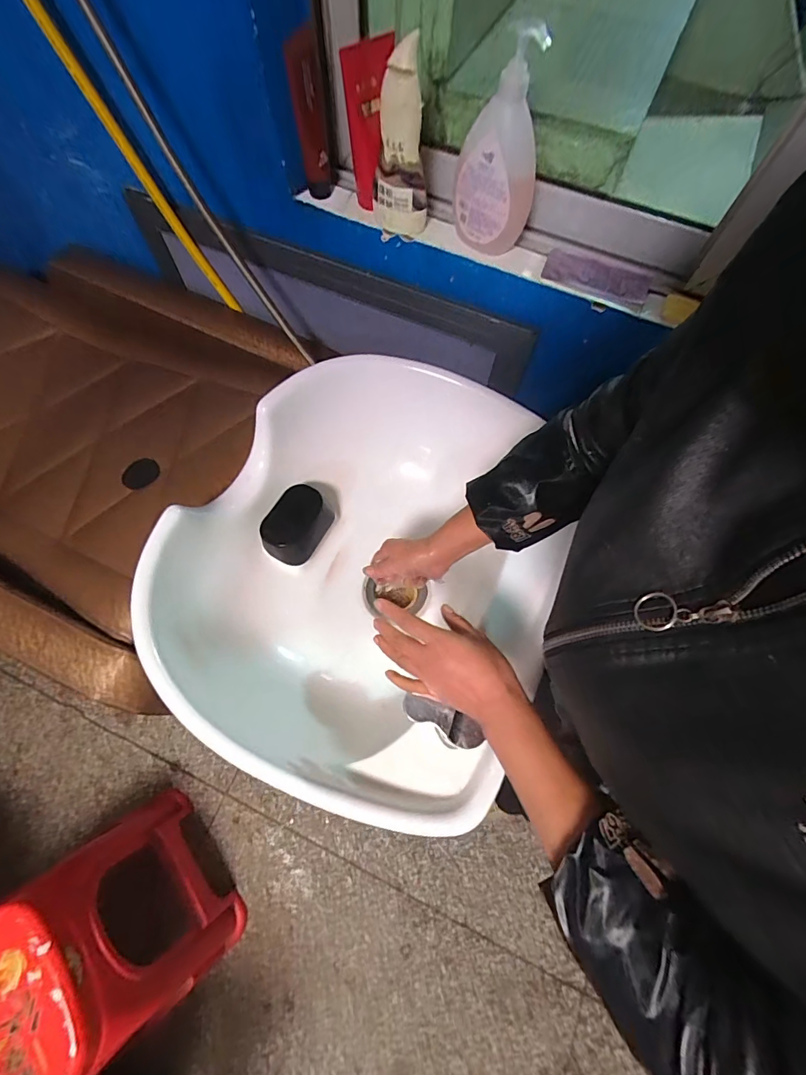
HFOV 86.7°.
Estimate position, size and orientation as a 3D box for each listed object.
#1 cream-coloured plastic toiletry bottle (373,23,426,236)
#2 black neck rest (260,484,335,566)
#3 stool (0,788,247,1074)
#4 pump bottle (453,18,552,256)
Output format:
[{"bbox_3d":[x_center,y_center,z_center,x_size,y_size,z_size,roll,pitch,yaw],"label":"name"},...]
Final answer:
[{"bbox_3d":[-0.004,-0.468,0.525,0.052,0.175,0.055,-27,71,-13],"label":"cream-coloured plastic toiletry bottle"},{"bbox_3d":[-0.167,-0.020,0.690,0.082,0.062,0.125,25,69,7],"label":"black neck rest"},{"bbox_3d":[-0.583,0.770,0.803,0.303,0.457,0.333,-37,74,-16],"label":"stool"},{"bbox_3d":[0.116,-0.451,0.504,0.095,0.184,0.072,-2,68,-3],"label":"pump bottle"}]

